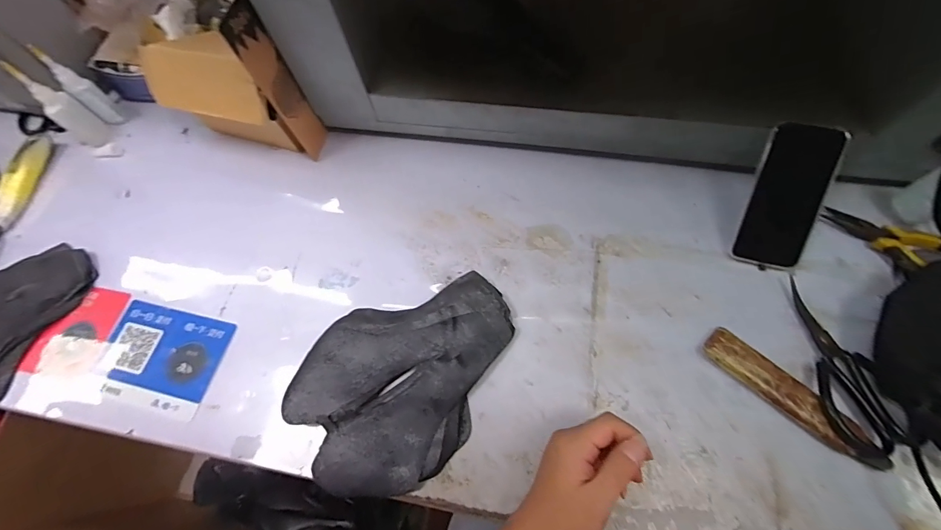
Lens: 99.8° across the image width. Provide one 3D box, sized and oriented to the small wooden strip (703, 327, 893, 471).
[{"bbox_3d":[0.339,0.139,0.418,0.186,0.017,0.038,38,75,18],"label":"small wooden strip"}]

